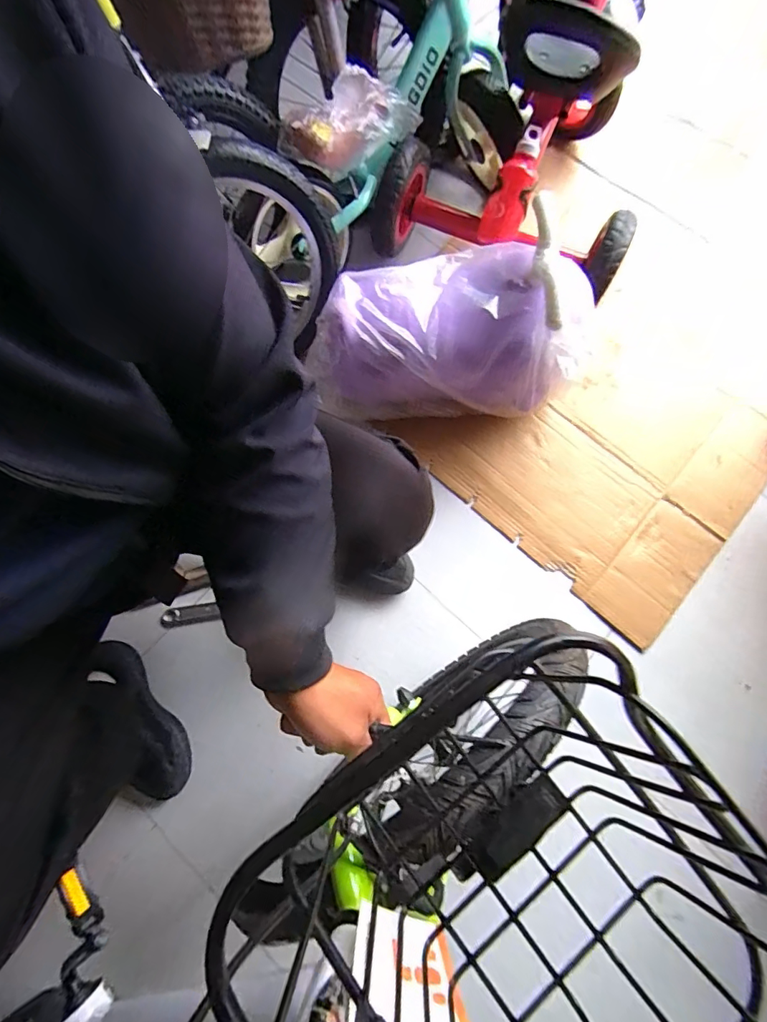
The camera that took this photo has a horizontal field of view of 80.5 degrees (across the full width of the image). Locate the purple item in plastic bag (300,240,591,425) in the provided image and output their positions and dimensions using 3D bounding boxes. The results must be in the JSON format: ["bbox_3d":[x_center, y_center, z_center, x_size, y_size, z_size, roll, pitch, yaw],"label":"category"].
[{"bbox_3d":[0.116,-0.317,0.806,0.430,0.231,0.243,-1,77,0],"label":"purple item in plastic bag"}]

